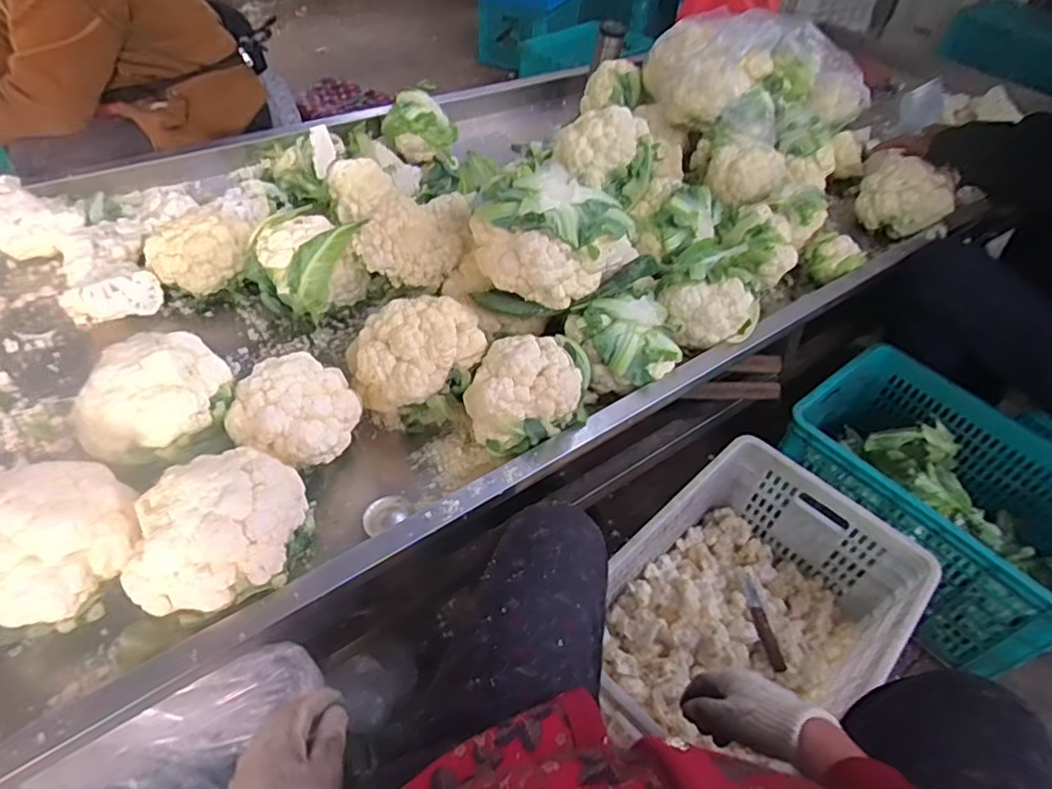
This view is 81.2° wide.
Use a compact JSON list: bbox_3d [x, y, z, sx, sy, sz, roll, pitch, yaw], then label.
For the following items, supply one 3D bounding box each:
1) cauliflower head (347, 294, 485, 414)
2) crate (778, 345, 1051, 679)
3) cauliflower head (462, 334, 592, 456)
[{"bbox_3d":[-0.147,-0.058,0.839,0.138,0.114,0.173,38,54,26],"label":"cauliflower head"},{"bbox_3d":[0.813,0.189,1.208,0.415,0.252,0.550,-32,57,-30],"label":"crate"},{"bbox_3d":[0.008,-0.014,0.806,0.167,0.106,0.126,-17,51,-21],"label":"cauliflower head"}]

